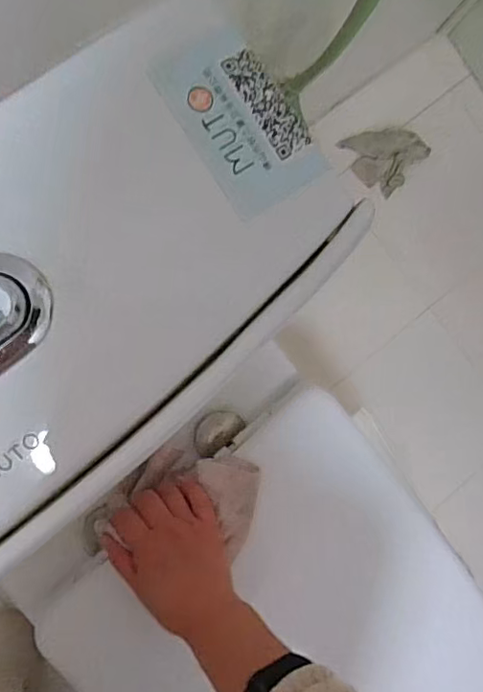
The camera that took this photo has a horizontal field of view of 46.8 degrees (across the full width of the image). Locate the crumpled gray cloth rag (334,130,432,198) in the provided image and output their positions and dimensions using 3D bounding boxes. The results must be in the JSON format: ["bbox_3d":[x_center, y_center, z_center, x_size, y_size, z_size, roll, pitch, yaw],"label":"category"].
[{"bbox_3d":[0.261,-0.356,1.020,0.142,0.044,0.119,39,83,-6],"label":"crumpled gray cloth rag"}]

